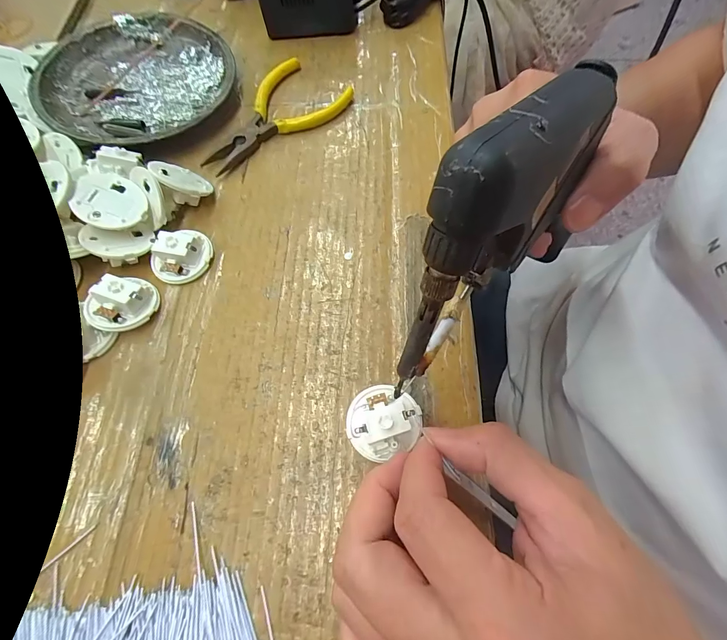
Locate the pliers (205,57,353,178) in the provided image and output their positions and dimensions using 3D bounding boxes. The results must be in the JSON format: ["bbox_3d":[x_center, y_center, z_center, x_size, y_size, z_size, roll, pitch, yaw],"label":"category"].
[{"bbox_3d":[-0.068,-0.152,0.266,0.064,0.011,0.117,36,71,13],"label":"pliers"}]

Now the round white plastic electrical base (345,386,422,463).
[{"bbox_3d":[0.009,0.050,0.180,0.036,0.014,0.034,-18,69,-8],"label":"round white plastic electrical base"}]

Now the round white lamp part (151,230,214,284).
[{"bbox_3d":[-0.115,-0.041,0.220,0.037,0.016,0.031,-36,72,-14],"label":"round white lamp part"}]

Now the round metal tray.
[{"bbox_3d":[-0.172,-0.184,0.272,0.137,0.021,0.136,0,67,-1],"label":"round metal tray"}]

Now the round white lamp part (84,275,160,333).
[{"bbox_3d":[-0.141,-0.010,0.206,0.028,0.020,0.036,35,71,13],"label":"round white lamp part"}]

